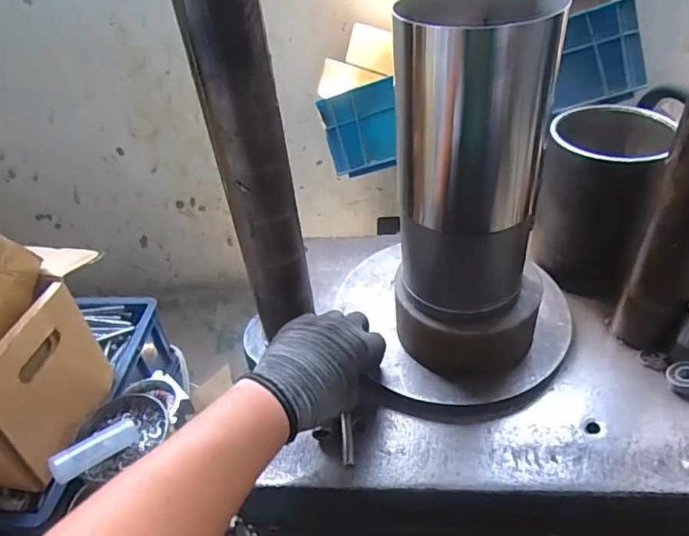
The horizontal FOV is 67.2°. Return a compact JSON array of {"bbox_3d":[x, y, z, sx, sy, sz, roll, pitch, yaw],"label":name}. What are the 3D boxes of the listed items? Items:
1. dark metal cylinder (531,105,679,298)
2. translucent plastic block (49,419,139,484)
[{"bbox_3d":[0.295,-0.083,0.615,0.113,0.171,0.144,8,42,17],"label":"dark metal cylinder"},{"bbox_3d":[-0.319,0.230,0.663,0.030,0.034,0.109,24,29,31],"label":"translucent plastic block"}]

